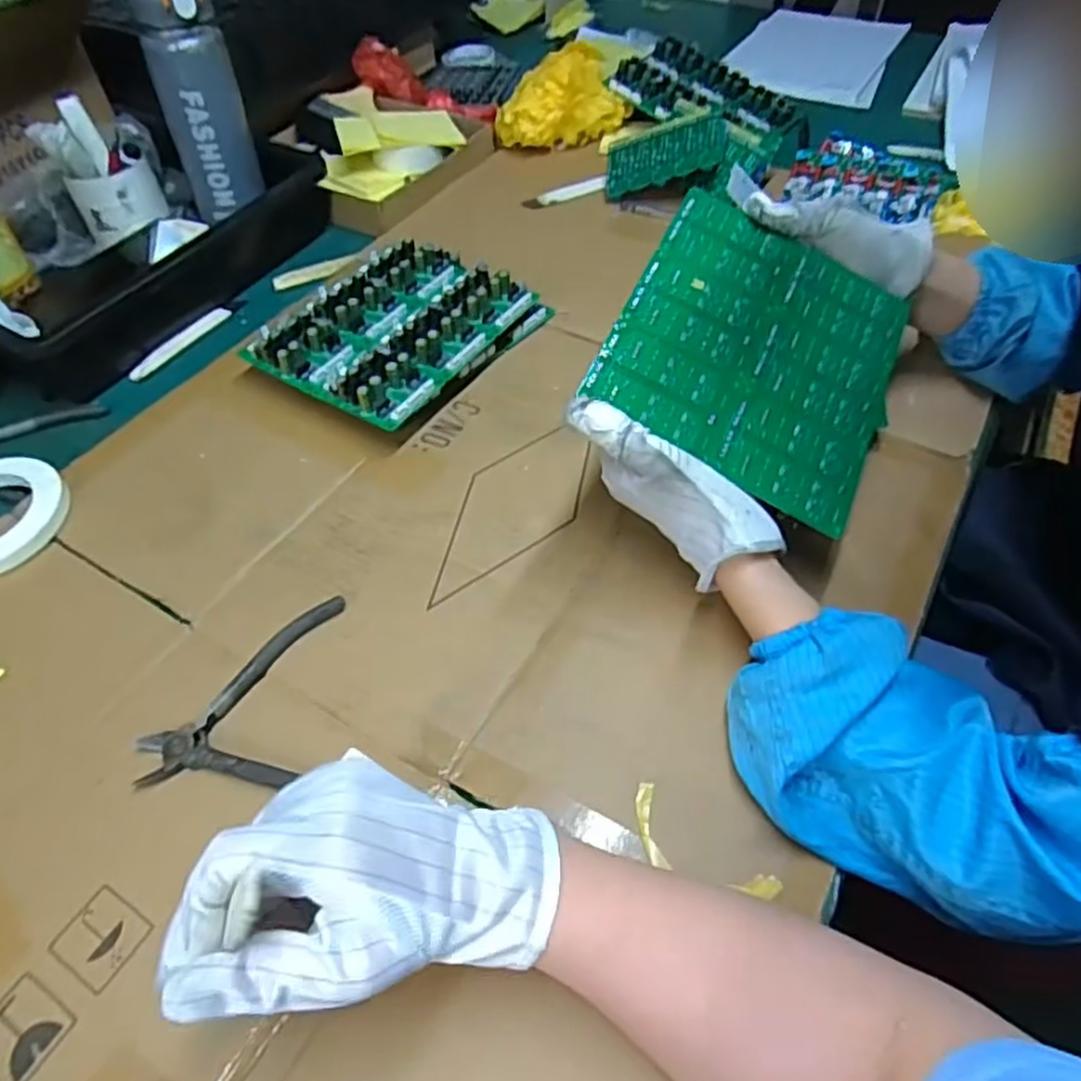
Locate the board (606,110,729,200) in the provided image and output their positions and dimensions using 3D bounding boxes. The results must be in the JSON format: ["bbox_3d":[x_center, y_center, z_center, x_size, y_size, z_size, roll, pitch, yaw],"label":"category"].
[{"bbox_3d":[0.135,-0.422,0.788,0.130,0.016,0.073,-4,80,25],"label":"board"}]

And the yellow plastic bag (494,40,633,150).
[{"bbox_3d":[0.022,-0.536,0.885,0.161,0.081,0.085,-23,55,-15],"label":"yellow plastic bag"}]

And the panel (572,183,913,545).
[{"bbox_3d":[0.142,-0.124,0.468,0.178,0.006,0.196,30,65,0],"label":"panel"}]

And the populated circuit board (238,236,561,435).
[{"bbox_3d":[-0.122,-0.187,0.641,0.161,0.044,0.209,29,58,22],"label":"populated circuit board"}]

